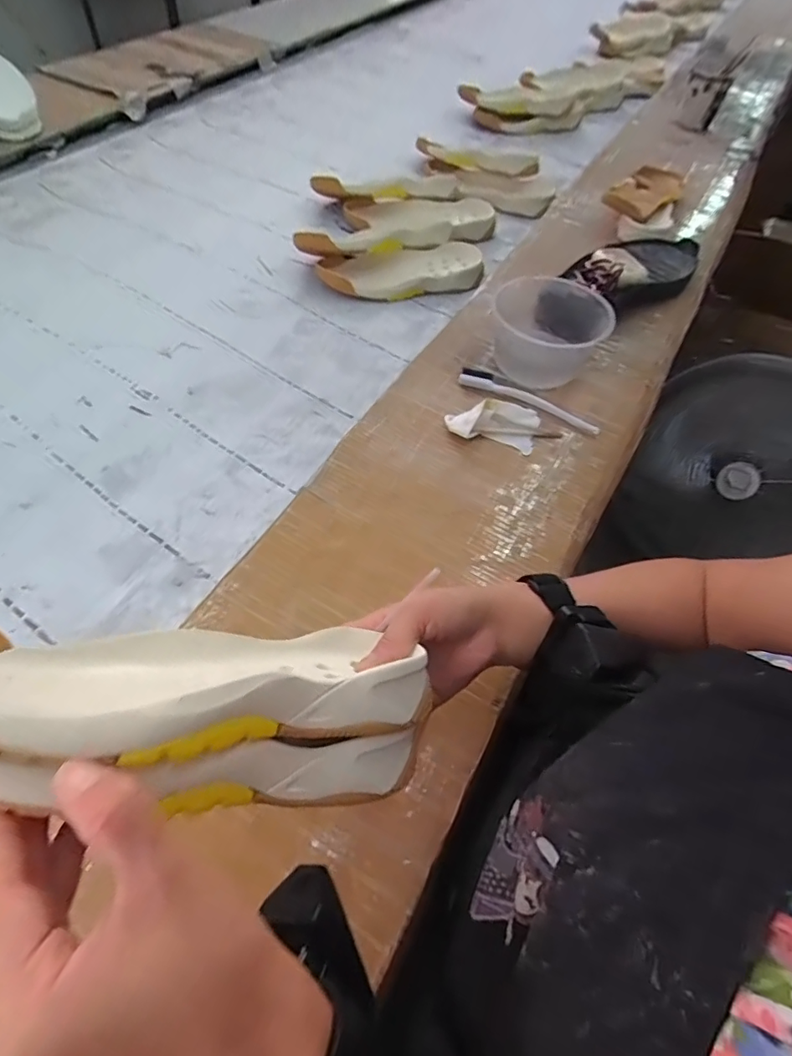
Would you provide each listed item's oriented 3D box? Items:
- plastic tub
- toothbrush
[{"bbox_3d":[0.184,-0.238,0.638,0.133,0.075,0.127,3,56,-4],"label":"plastic tub"},{"bbox_3d":[0.156,-0.152,0.615,0.171,0.013,0.026,25,57,11],"label":"toothbrush"}]

